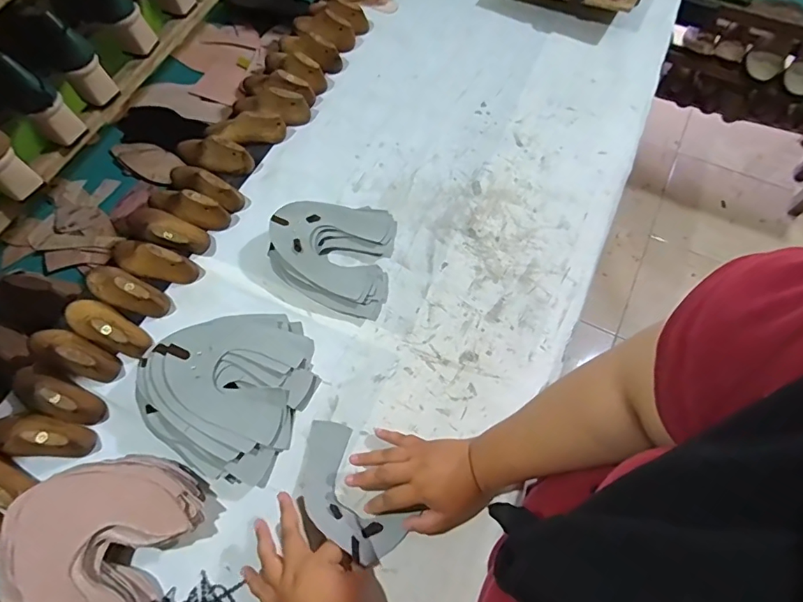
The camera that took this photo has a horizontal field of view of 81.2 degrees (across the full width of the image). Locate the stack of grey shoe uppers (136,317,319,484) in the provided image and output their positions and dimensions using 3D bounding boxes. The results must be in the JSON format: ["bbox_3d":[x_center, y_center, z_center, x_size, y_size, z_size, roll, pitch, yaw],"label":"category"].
[{"bbox_3d":[-0.222,0.104,0.617,0.212,0.056,0.219,29,69,14],"label":"stack of grey shoe uppers"}]

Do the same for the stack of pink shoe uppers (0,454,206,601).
[{"bbox_3d":[-0.345,0.273,0.539,0.192,0.065,0.185,12,66,7],"label":"stack of pink shoe uppers"}]

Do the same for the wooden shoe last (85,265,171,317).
[{"bbox_3d":[-0.405,-0.019,0.682,0.127,0.062,0.049,25,68,12],"label":"wooden shoe last"}]

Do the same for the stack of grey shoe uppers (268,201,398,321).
[{"bbox_3d":[-0.107,-0.074,0.703,0.180,0.048,0.186,5,66,4],"label":"stack of grey shoe uppers"}]

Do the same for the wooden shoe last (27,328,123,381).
[{"bbox_3d":[-0.460,0.068,0.644,0.142,0.054,0.050,20,68,10],"label":"wooden shoe last"}]

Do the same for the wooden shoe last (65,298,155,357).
[{"bbox_3d":[-0.414,0.035,0.655,0.149,0.054,0.051,28,69,13],"label":"wooden shoe last"}]

